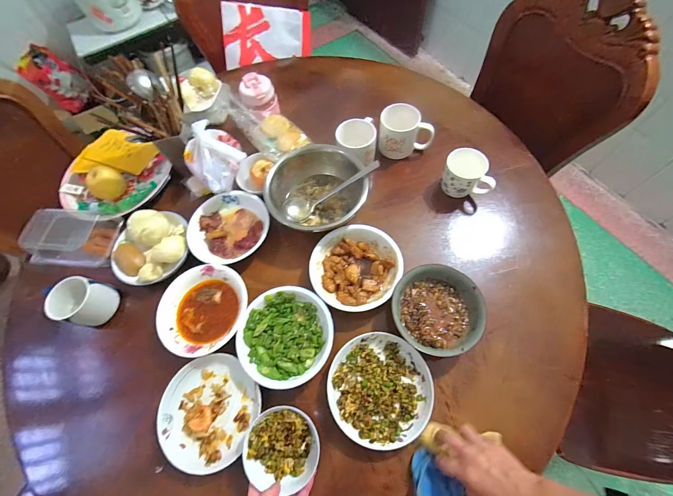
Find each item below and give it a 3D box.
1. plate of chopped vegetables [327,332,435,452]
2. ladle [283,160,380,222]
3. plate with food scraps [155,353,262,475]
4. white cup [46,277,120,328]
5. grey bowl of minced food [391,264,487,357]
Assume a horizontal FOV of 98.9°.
[{"bbox_3d":[0.074,0.242,0.502,0.168,0.034,0.172,-2,65,4],"label":"plate of chopped vegetables"},{"bbox_3d":[-0.010,-0.126,0.638,0.231,0.051,0.061,-25,63,17],"label":"ladle"},{"bbox_3d":[-0.225,0.287,0.513,0.165,0.028,0.172,-2,65,4],"label":"plate with food scraps"},{"bbox_3d":[-0.516,0.110,0.587,0.081,0.076,0.081,-2,65,4],"label":"white cup"},{"bbox_3d":[0.184,0.118,0.544,0.158,0.061,0.158,-2,65,4],"label":"grey bowl of minced food"}]

